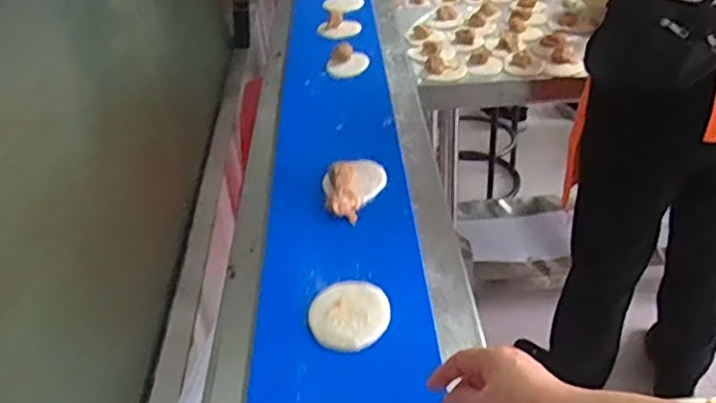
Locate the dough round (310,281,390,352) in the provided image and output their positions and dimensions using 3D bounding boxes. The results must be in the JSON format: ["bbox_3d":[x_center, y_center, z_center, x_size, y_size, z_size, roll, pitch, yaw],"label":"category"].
[{"bbox_3d":[-0.009,0.126,0.716,0.090,0.010,0.099,-3,35,2],"label":"dough round"}]

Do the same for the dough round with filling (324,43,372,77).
[{"bbox_3d":[-0.020,-0.282,1.259,0.083,0.029,0.103,-2,35,2],"label":"dough round with filling"}]

